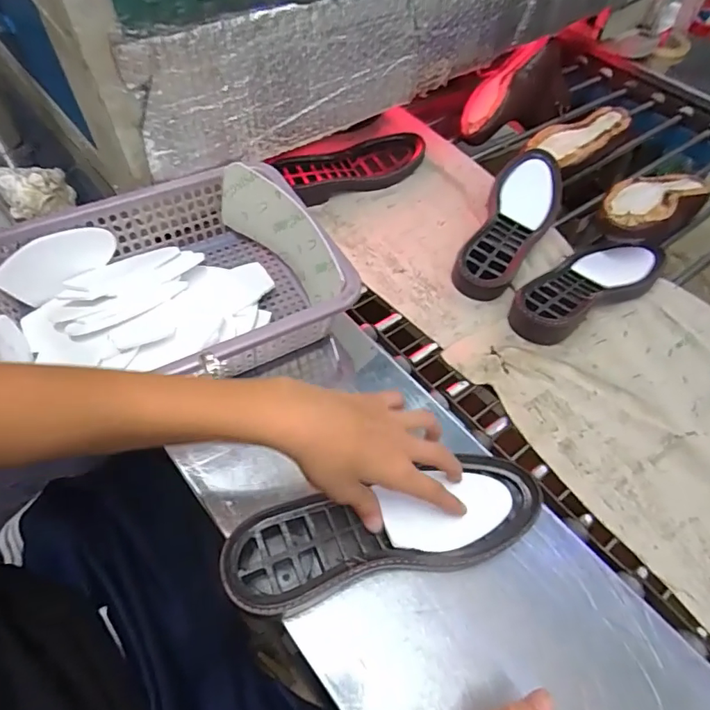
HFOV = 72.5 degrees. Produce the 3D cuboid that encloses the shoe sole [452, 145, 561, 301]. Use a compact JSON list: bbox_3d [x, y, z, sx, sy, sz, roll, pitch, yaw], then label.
[{"bbox_3d":[0.210,-0.177,0.640,0.090,0.051,0.254,23,57,12],"label":"shoe sole"}]

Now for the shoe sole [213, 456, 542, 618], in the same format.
[{"bbox_3d":[0.028,0.142,0.391,0.254,0.035,0.075,-9,56,-13],"label":"shoe sole"}]

